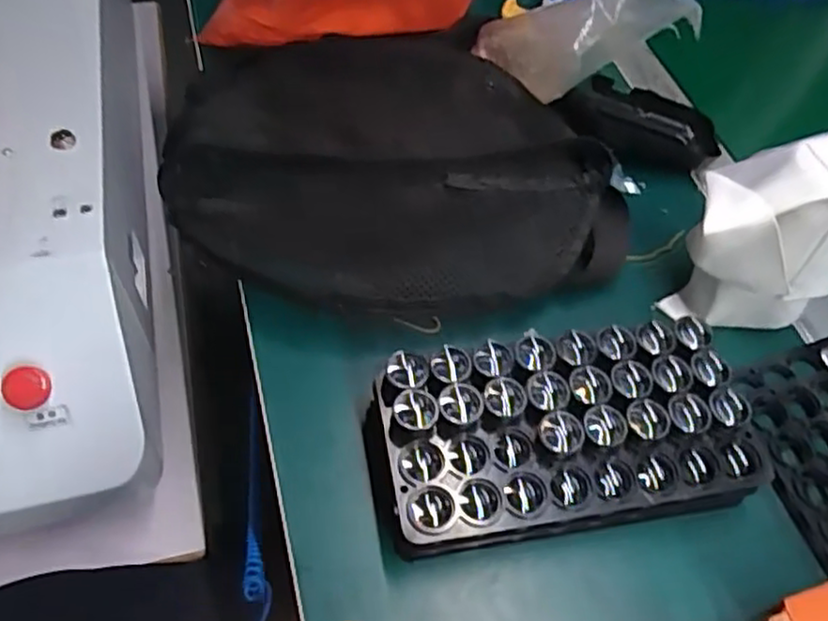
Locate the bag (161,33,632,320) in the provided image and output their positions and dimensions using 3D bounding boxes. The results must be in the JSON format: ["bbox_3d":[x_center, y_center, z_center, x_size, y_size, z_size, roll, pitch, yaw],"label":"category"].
[{"bbox_3d":[-0.017,-0.096,0.478,0.317,0.059,0.227,2,55,-3],"label":"bag"}]

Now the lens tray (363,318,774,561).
[{"bbox_3d":[0.077,0.067,0.374,0.193,0.050,0.098,-8,56,-10],"label":"lens tray"}]

